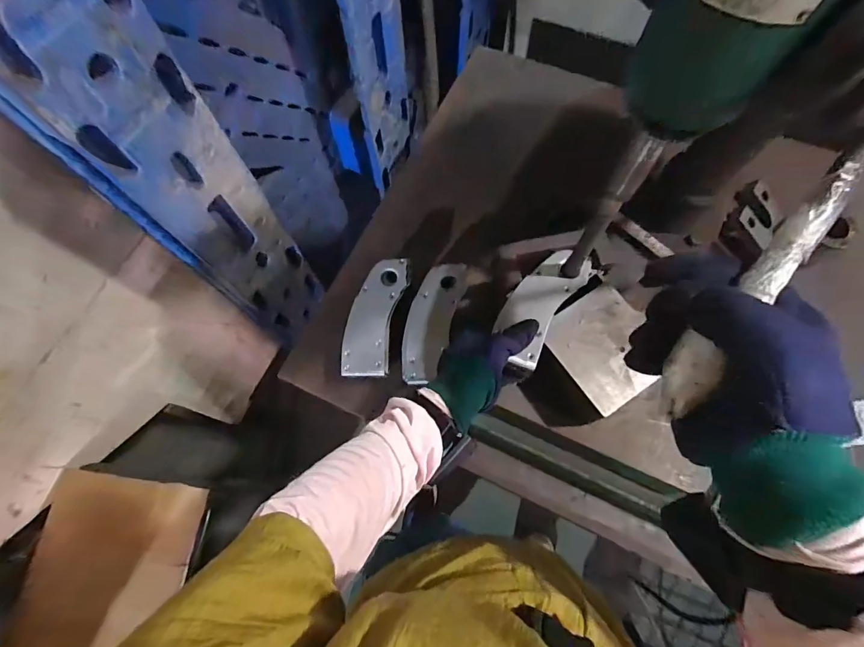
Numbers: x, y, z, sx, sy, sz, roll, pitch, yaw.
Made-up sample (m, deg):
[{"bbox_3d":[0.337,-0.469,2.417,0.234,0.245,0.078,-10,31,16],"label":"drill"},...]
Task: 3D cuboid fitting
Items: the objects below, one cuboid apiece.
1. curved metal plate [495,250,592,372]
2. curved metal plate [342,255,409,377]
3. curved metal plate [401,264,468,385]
[{"bbox_3d":[0.131,-0.025,0.508,0.068,0.012,0.161,30,73,12],"label":"curved metal plate"},{"bbox_3d":[-0.081,-0.011,0.591,0.068,0.025,0.175,11,72,6],"label":"curved metal plate"},{"bbox_3d":[-0.001,-0.002,0.589,0.068,0.024,0.175,12,72,7],"label":"curved metal plate"}]

